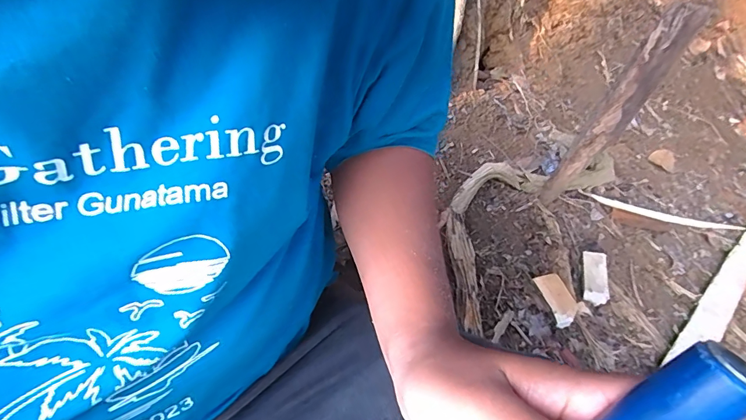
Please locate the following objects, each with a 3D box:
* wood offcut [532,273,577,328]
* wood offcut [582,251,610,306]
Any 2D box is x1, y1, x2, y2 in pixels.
[{"bbox_3d":[0.303,0.145,0.658,0.043,0.004,0.095,-14,44,4],"label":"wood offcut"},{"bbox_3d":[0.395,0.118,0.713,0.040,0.034,0.091,8,66,7],"label":"wood offcut"}]

